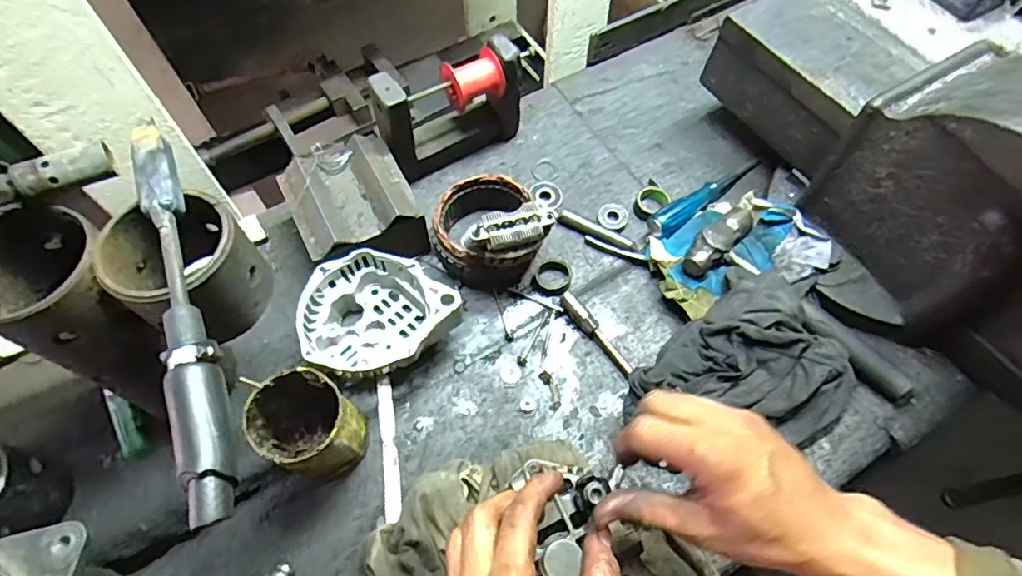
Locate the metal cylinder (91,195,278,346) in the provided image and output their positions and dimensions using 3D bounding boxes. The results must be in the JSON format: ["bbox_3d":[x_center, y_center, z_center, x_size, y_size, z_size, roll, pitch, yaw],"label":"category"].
[{"bbox_3d":[-0.229,-0.010,0.391,0.090,0.075,0.093,0,62,0],"label":"metal cylinder"}]

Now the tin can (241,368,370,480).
[{"bbox_3d":[-0.171,0.124,0.479,0.073,0.123,0.072,0,62,0],"label":"tin can"}]

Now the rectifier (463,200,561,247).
[{"bbox_3d":[-0.001,-0.059,0.522,0.091,0.021,0.034,-23,64,-12],"label":"rectifier"}]

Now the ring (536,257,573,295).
[{"bbox_3d":[0.048,-0.012,0.598,0.039,0.014,0.042,0,62,0],"label":"ring"}]

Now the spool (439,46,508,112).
[{"bbox_3d":[-0.042,-0.227,0.605,0.063,0.049,0.043,-34,67,-17],"label":"spool"}]

